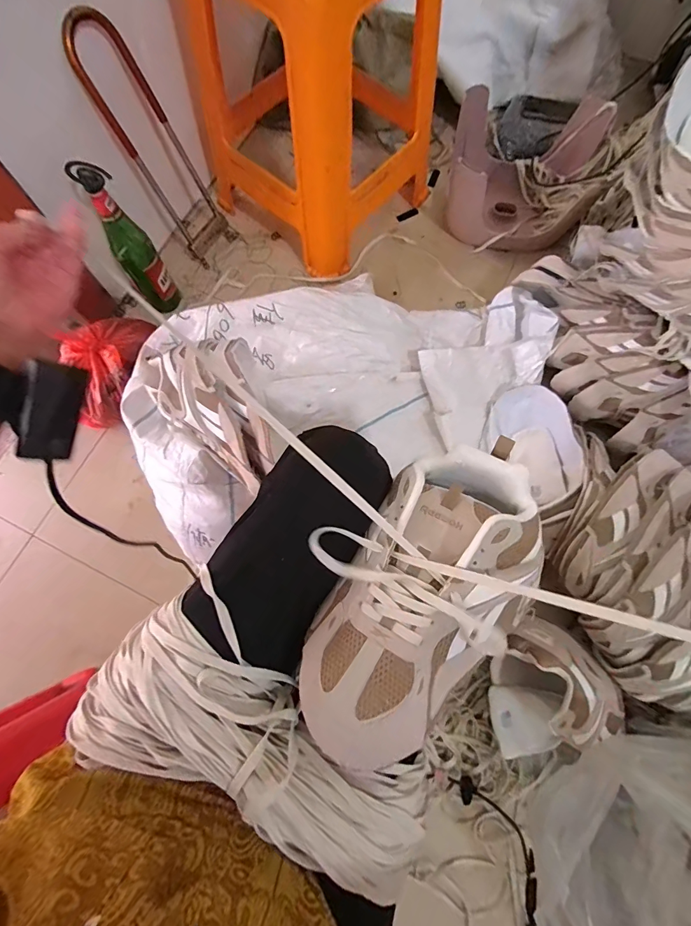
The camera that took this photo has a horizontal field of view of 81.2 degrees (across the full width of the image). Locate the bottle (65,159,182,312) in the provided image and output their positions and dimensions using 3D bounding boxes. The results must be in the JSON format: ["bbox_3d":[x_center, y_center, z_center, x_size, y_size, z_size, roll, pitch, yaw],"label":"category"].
[{"bbox_3d":[-0.383,-0.386,0.721,0.067,0.273,0.059,-44,79,-12],"label":"bottle"}]

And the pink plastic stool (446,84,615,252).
[{"bbox_3d":[0.373,-0.599,0.858,0.282,0.186,0.218,4,74,1],"label":"pink plastic stool"}]

